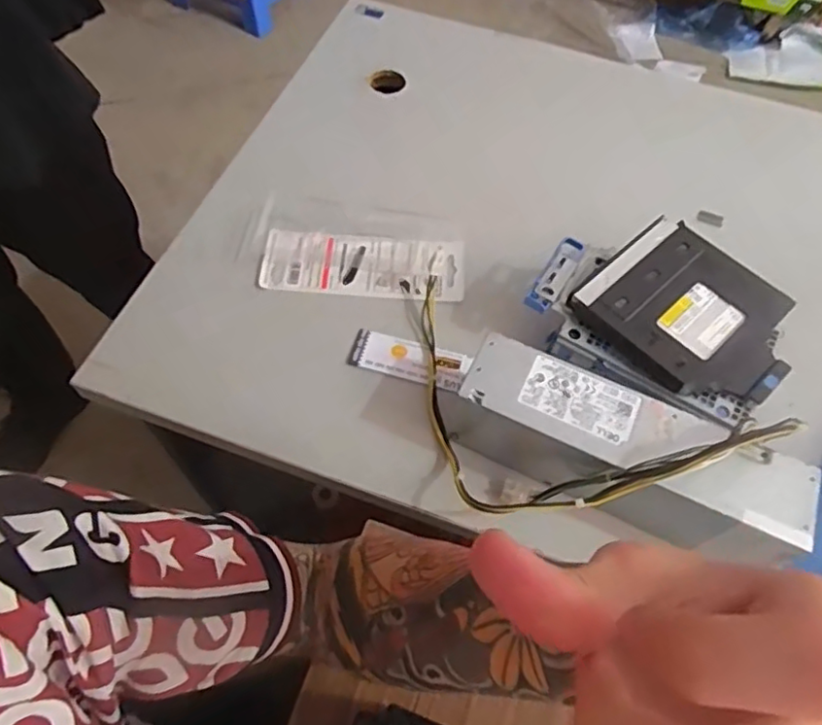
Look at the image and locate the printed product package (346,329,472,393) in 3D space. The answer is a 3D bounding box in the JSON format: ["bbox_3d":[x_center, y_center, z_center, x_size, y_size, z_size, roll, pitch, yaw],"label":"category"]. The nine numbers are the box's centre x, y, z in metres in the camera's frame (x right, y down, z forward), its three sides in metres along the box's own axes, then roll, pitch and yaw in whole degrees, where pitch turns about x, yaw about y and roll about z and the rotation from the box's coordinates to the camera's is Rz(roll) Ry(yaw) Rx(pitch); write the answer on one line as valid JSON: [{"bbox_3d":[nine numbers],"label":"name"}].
[{"bbox_3d":[-0.002,-0.002,0.509,0.097,0.004,0.034,17,60,6],"label":"printed product package"}]

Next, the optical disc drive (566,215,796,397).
[{"bbox_3d":[0.219,-0.042,0.483,0.130,0.014,0.140,-38,69,-22],"label":"optical disc drive"}]

